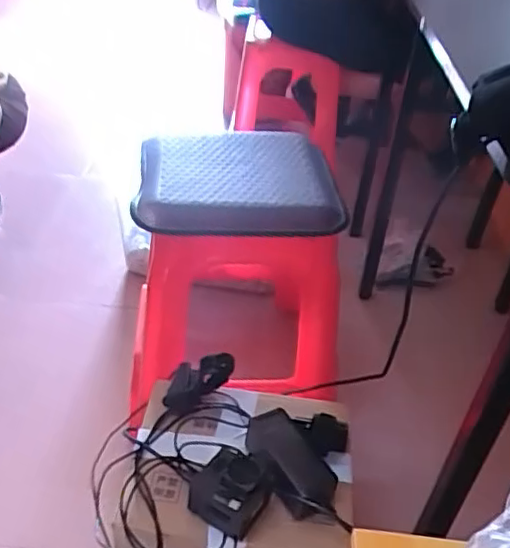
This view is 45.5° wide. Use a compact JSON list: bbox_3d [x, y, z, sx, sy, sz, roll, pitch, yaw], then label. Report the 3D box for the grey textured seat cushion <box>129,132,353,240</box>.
[{"bbox_3d":[-0.027,-0.163,1.027,0.318,0.051,0.282,1,37,-4],"label":"grey textured seat cushion"}]

